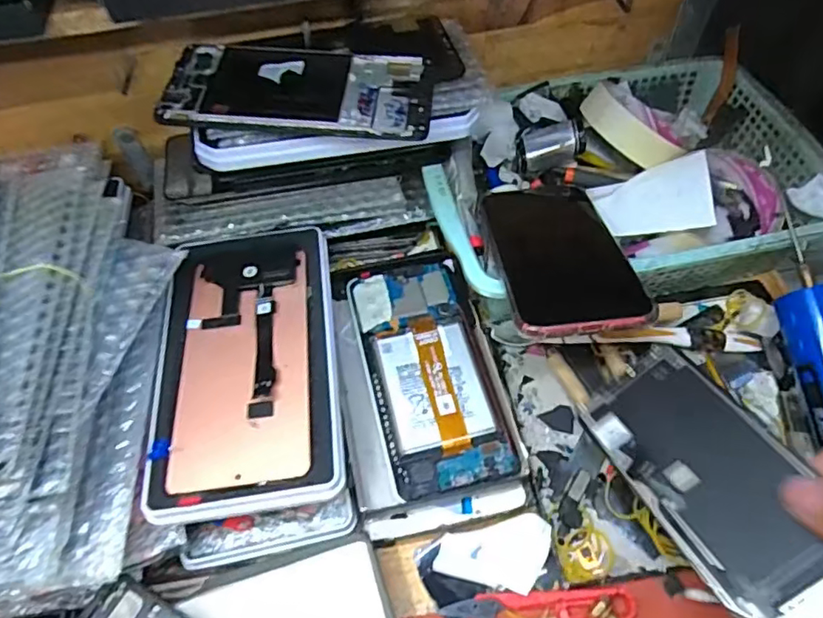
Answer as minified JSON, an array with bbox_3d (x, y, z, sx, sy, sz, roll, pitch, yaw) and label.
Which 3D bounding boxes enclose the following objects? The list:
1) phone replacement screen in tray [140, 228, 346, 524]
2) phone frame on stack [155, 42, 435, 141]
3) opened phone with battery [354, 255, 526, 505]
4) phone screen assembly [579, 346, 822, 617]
[{"bbox_3d":[-0.095,0.026,0.335,0.102,0.015,0.177,-8,56,-3],"label":"phone replacement screen in tray"},{"bbox_3d":[-0.064,-0.128,0.336,0.150,0.011,0.067,3,56,4],"label":"phone frame on stack"},{"bbox_3d":[0.012,0.038,0.376,0.078,0.013,0.159,-12,60,-6],"label":"opened phone with battery"},{"bbox_3d":[0.157,0.086,0.305,0.076,0.006,0.150,-41,42,7],"label":"phone screen assembly"}]

